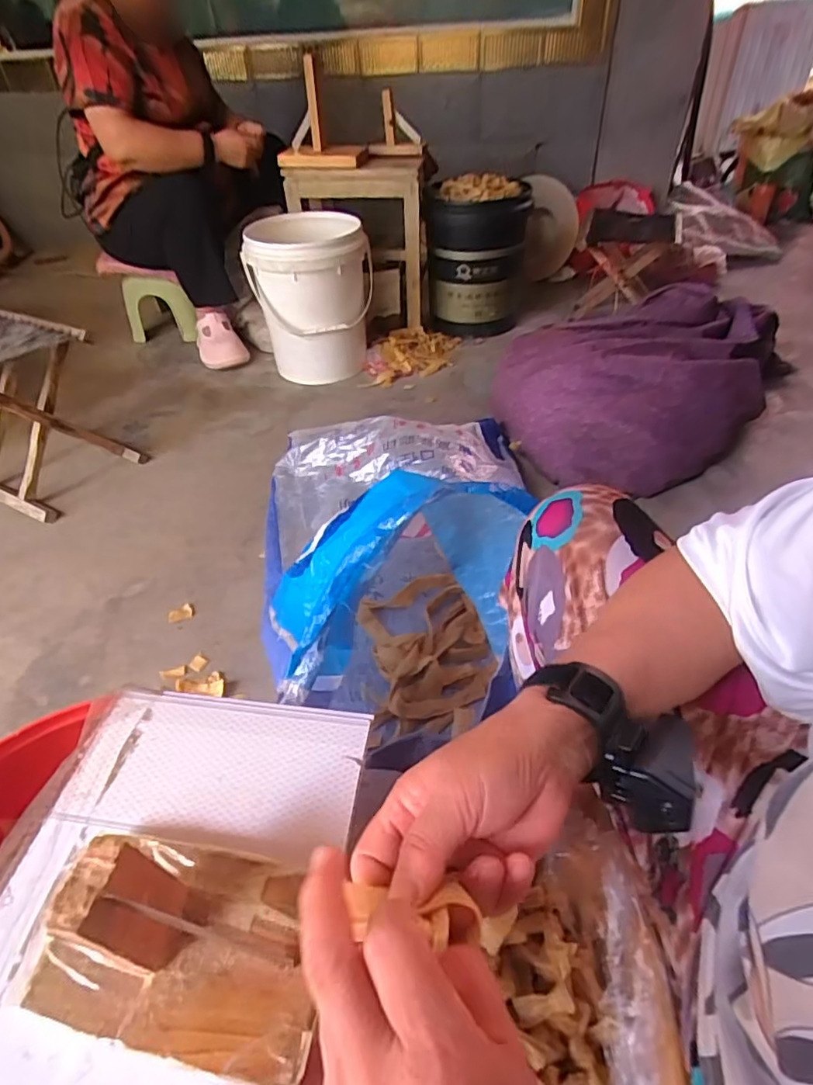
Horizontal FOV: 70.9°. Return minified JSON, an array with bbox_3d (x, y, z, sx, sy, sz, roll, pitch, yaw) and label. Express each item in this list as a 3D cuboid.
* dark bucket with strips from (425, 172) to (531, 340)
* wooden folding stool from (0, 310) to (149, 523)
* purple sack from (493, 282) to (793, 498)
[{"bbox_3d":[0.196,-0.797,1.617,0.267,0.368,0.243,2,43,7],"label":"dark bucket with strips"},{"bbox_3d":[-0.780,-0.266,1.165,0.291,0.297,0.260,19,46,21],"label":"wooden folding stool"},{"bbox_3d":[0.537,-0.341,1.225,0.625,0.241,0.399,-18,45,-15],"label":"purple sack"}]

